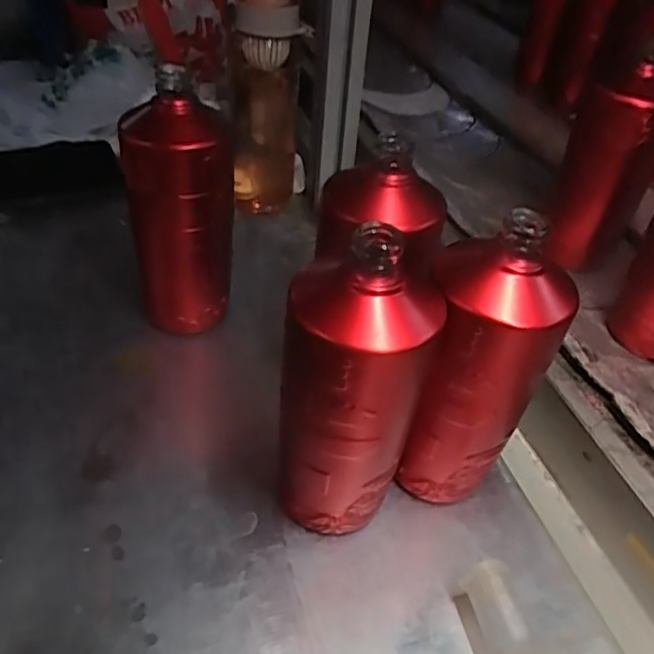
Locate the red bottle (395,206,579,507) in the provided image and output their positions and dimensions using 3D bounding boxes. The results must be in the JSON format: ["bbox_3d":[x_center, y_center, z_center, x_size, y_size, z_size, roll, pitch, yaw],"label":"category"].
[{"bbox_3d":[0.093,0.033,0.377,0.073,0.201,0.078,14,43,11],"label":"red bottle"}]

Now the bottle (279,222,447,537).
[{"bbox_3d":[0.015,0.041,0.363,0.082,0.205,0.077,9,42,6],"label":"bottle"}]

